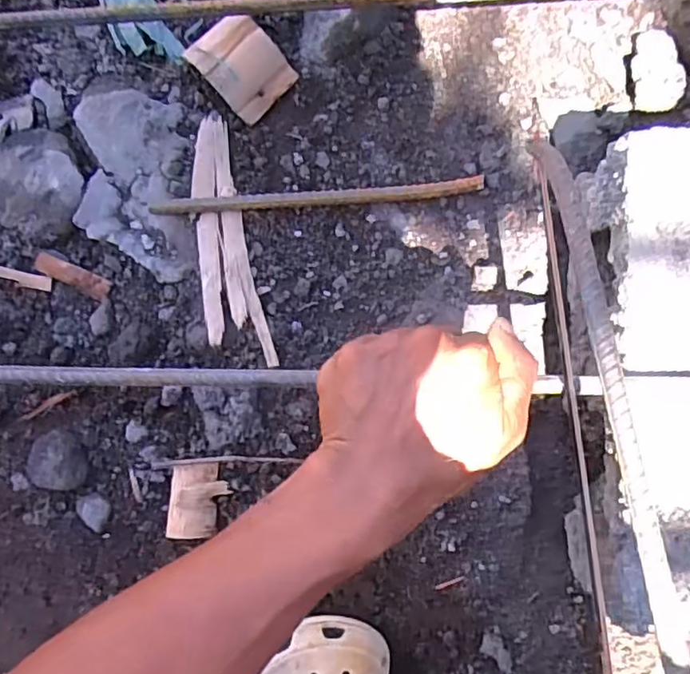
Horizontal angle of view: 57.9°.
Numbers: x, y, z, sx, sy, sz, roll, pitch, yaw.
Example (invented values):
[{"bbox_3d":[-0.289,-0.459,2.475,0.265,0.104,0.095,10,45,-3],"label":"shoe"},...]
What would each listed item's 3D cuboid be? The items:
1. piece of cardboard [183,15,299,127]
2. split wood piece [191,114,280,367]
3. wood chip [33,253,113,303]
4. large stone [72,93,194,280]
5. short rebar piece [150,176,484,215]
[{"bbox_3d":[-0.078,-0.206,0.471,0.055,0.018,0.067,-44,86,-4],"label":"piece of cardboard"},{"bbox_3d":[-0.091,-0.072,0.468,0.045,0.007,0.190,-11,85,-1],"label":"split wood piece"},{"bbox_3d":[-0.206,-0.046,0.473,0.055,0.004,0.017,26,84,-17],"label":"wood chip"},{"bbox_3d":[-0.158,-0.113,0.469,0.078,0.023,0.139,-5,84,-1],"label":"large stone"},{"bbox_3d":[-0.020,-0.105,0.463,0.240,0.007,0.012,-4,84,-1],"label":"short rebar piece"}]

